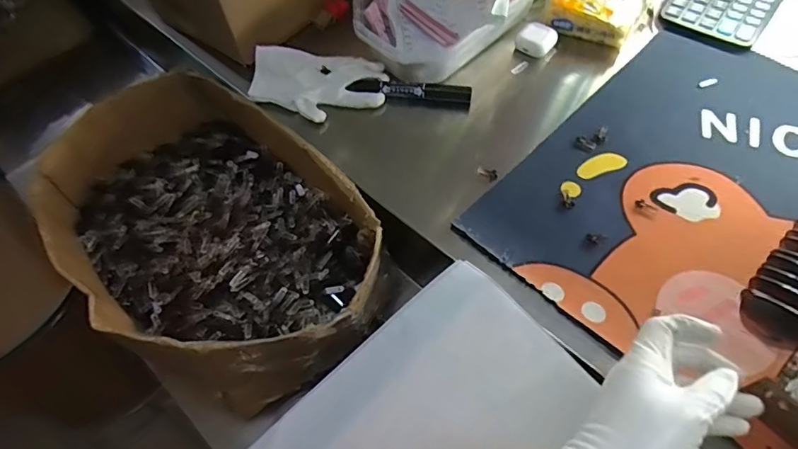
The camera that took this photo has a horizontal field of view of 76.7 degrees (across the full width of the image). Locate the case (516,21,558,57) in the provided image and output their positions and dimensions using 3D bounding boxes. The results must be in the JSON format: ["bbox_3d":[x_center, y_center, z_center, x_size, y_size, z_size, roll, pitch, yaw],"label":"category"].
[{"bbox_3d":[0.179,-0.236,0.647,0.044,0.026,0.047,39,69,23],"label":"case"}]

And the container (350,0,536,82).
[{"bbox_3d":[0.070,-0.290,0.638,0.180,0.086,0.268,31,66,20],"label":"container"}]

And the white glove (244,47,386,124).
[{"bbox_3d":[-0.104,-0.177,0.632,0.171,0.021,0.111,3,59,6],"label":"white glove"}]

